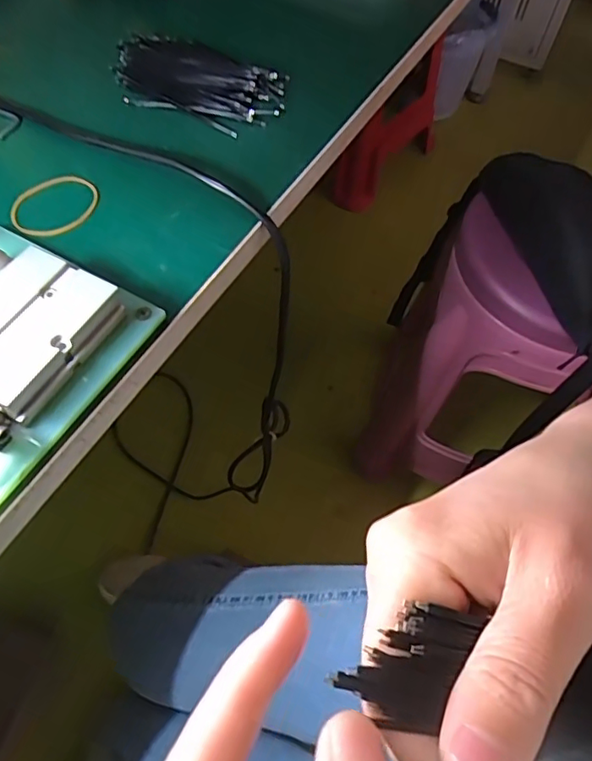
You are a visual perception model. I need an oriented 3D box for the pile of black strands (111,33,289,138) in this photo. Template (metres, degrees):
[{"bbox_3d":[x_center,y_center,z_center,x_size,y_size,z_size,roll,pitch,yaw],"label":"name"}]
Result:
[{"bbox_3d":[-0.069,-0.211,0.397,0.126,0.015,0.072,17,60,6],"label":"pile of black strands"}]

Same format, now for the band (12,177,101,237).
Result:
[{"bbox_3d":[-0.141,-0.103,0.335,0.052,0.004,0.041,-35,68,-21],"label":"band"}]

